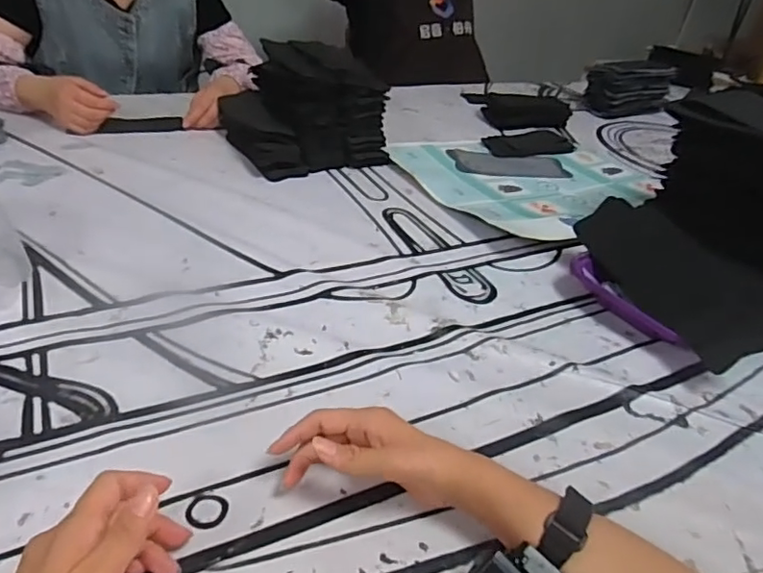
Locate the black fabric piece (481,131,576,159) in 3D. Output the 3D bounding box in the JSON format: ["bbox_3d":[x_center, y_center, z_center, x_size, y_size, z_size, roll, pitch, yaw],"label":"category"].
[{"bbox_3d":[0.284,-0.276,1.099,0.181,0.013,0.089,-10,40,-22],"label":"black fabric piece"}]

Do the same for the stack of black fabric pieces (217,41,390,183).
[{"bbox_3d":[-0.136,-0.309,0.966,0.224,0.143,0.252,-11,41,-23],"label":"stack of black fabric pieces"}]

